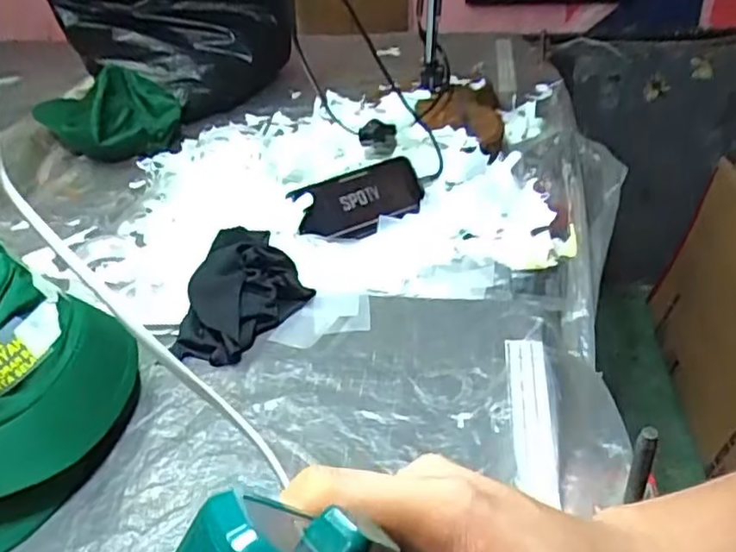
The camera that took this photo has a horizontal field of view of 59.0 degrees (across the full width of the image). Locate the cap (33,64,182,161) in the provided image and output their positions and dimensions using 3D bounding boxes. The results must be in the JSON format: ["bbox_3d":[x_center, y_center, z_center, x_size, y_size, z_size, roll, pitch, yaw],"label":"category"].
[{"bbox_3d":[-0.398,-0.253,1.012,0.200,0.098,0.236,-21,37,-24],"label":"cap"}]

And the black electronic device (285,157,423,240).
[{"bbox_3d":[-0.006,-0.089,0.746,0.159,0.025,0.082,-17,73,-22],"label":"black electronic device"}]

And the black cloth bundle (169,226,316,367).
[{"bbox_3d":[-0.117,0.009,0.634,0.114,0.054,0.172,2,34,8],"label":"black cloth bundle"}]

